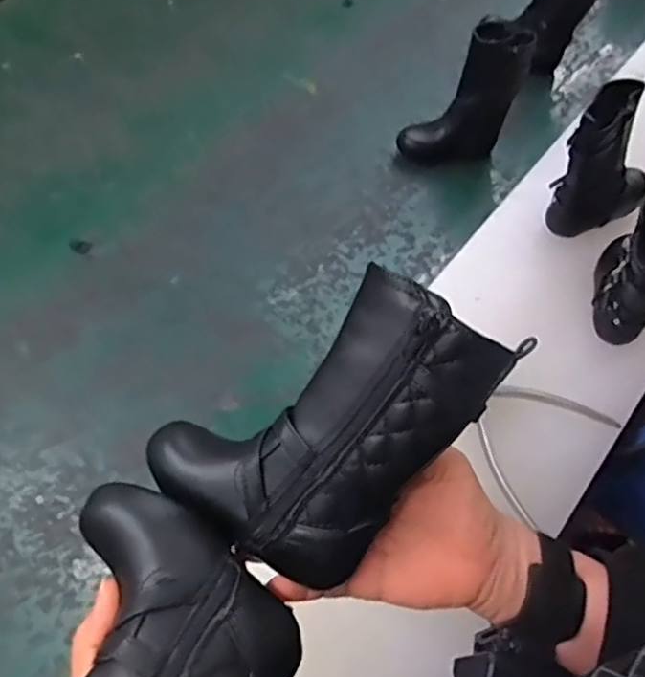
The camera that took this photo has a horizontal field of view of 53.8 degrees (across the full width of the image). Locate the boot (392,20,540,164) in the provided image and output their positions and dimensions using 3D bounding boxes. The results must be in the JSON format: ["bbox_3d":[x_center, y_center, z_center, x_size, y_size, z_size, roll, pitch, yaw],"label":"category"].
[{"bbox_3d":[0.183,-0.300,0.814,0.148,0.160,0.071,-31,66,-18],"label":"boot"}]

